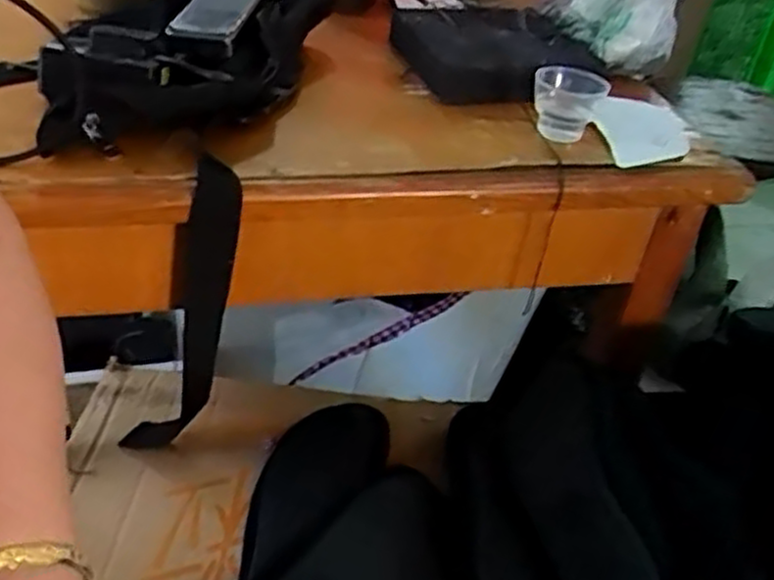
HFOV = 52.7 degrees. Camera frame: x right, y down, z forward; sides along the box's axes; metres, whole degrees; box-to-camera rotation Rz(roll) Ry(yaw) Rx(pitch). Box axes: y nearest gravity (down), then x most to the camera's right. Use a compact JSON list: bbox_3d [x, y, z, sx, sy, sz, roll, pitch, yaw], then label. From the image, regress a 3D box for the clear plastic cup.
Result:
[{"bbox_3d":[0.136,-0.141,0.597,0.054,0.047,0.046,16,38,10],"label":"clear plastic cup"}]

